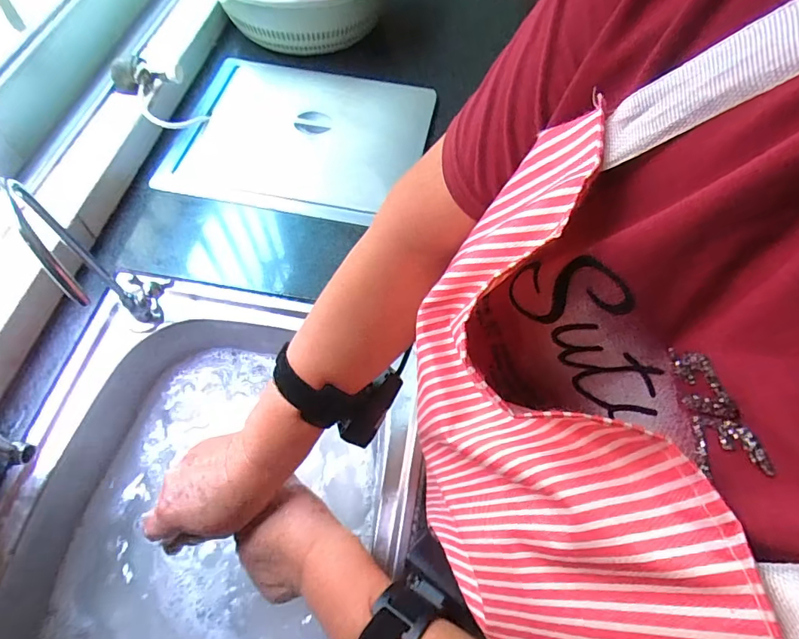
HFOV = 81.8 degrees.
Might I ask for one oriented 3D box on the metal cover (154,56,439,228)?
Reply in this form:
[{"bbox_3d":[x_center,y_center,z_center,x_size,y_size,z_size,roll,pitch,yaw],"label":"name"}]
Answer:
[{"bbox_3d":[-0.130,-0.271,0.646,0.318,0.017,0.287,15,64,5],"label":"metal cover"}]

